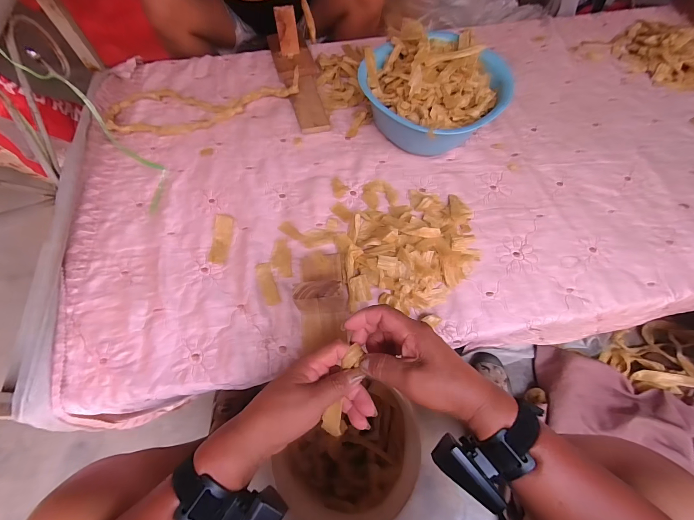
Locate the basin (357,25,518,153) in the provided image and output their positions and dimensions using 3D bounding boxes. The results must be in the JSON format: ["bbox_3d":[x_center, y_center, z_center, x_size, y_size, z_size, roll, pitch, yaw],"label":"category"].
[{"bbox_3d":[0.158,-0.325,0.622,0.252,0.126,0.252,0,64,0],"label":"basin"}]

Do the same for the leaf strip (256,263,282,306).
[{"bbox_3d":[-0.131,0.039,0.521,0.025,0.004,0.077,-18,65,-9],"label":"leaf strip"}]

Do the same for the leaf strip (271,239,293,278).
[{"bbox_3d":[-0.112,-0.004,0.535,0.034,0.004,0.070,-6,64,-3],"label":"leaf strip"}]

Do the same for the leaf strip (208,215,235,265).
[{"bbox_3d":[-0.217,-0.037,0.544,0.031,0.009,0.090,2,64,1],"label":"leaf strip"}]

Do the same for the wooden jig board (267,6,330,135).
[{"bbox_3d":[-0.108,-0.429,0.678,0.088,0.114,0.307,-14,66,-7],"label":"wooden jig board"}]

